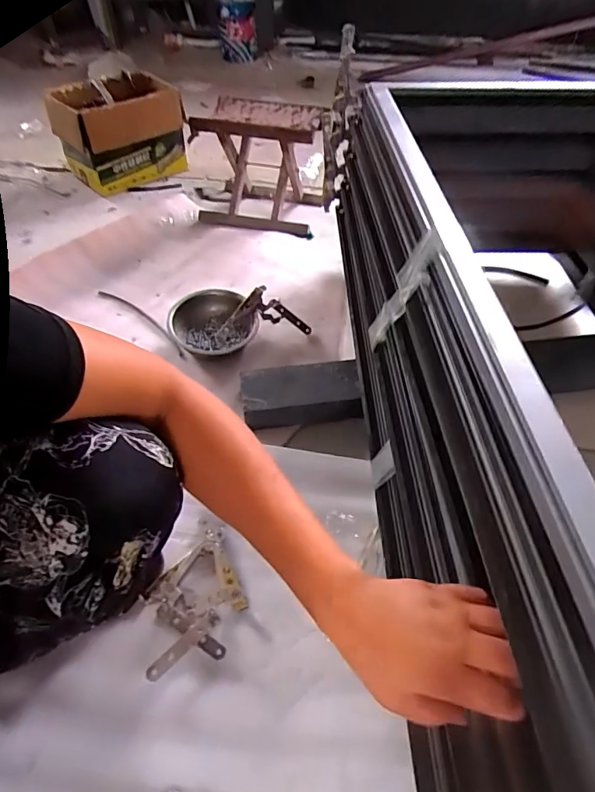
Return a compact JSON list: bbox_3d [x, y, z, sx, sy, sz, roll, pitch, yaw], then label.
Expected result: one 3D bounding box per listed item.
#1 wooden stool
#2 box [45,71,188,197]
[{"bbox_3d":[-0.101,-0.634,1.335,0.312,0.258,0.254,13,49,12],"label":"wooden stool"},{"bbox_3d":[-0.542,-0.810,1.497,0.357,0.252,0.234,-30,55,-24],"label":"box"}]

